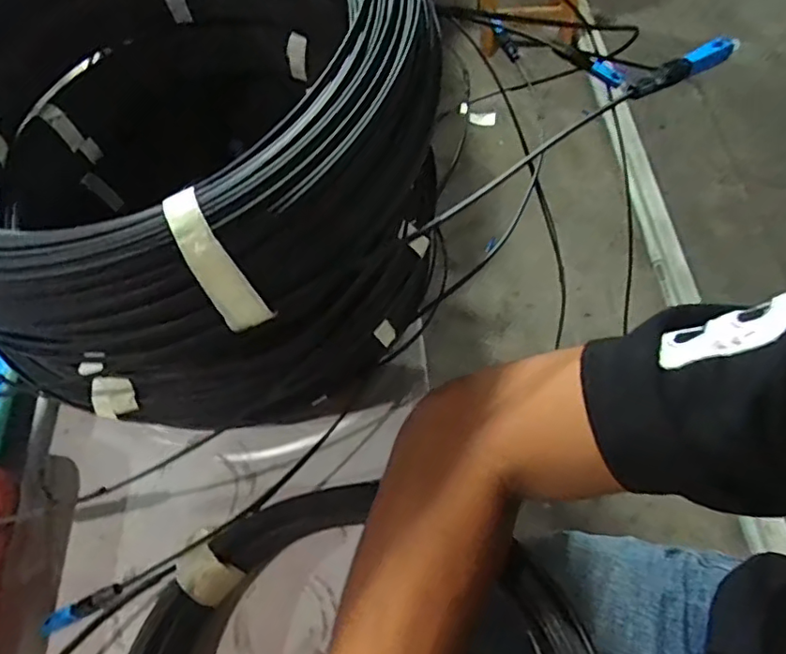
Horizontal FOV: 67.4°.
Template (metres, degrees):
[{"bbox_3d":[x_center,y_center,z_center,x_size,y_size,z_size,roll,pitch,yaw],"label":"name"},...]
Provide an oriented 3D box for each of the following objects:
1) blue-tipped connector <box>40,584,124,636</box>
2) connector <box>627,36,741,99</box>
[{"bbox_3d":[-0.198,0.179,0.375,0.061,0.008,0.011,-30,60,8],"label":"blue-tipped connector"},{"bbox_3d":[0.140,-0.125,0.283,0.065,0.015,0.008,-29,61,-13],"label":"connector"}]

